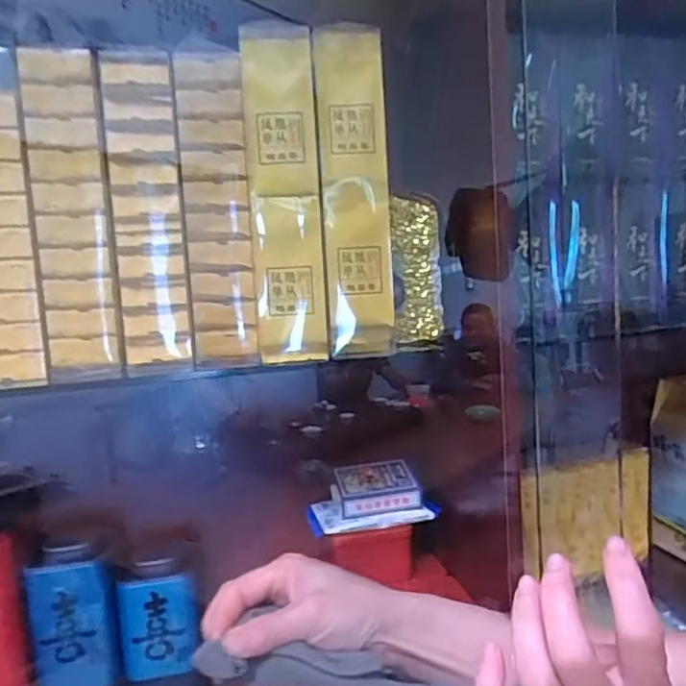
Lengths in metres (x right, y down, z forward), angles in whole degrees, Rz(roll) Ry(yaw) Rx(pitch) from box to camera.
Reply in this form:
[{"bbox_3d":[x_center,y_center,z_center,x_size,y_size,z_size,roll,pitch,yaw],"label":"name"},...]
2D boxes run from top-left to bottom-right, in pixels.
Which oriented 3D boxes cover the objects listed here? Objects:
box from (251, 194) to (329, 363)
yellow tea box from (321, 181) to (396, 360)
[{"bbox_3d":[-0.047,-0.055,0.516,0.061,0.136,0.061,-4,6,-5],"label":"box"},{"bbox_3d":[0.014,-0.063,0.514,0.055,0.145,0.042,-1,1,9],"label":"yellow tea box"}]

